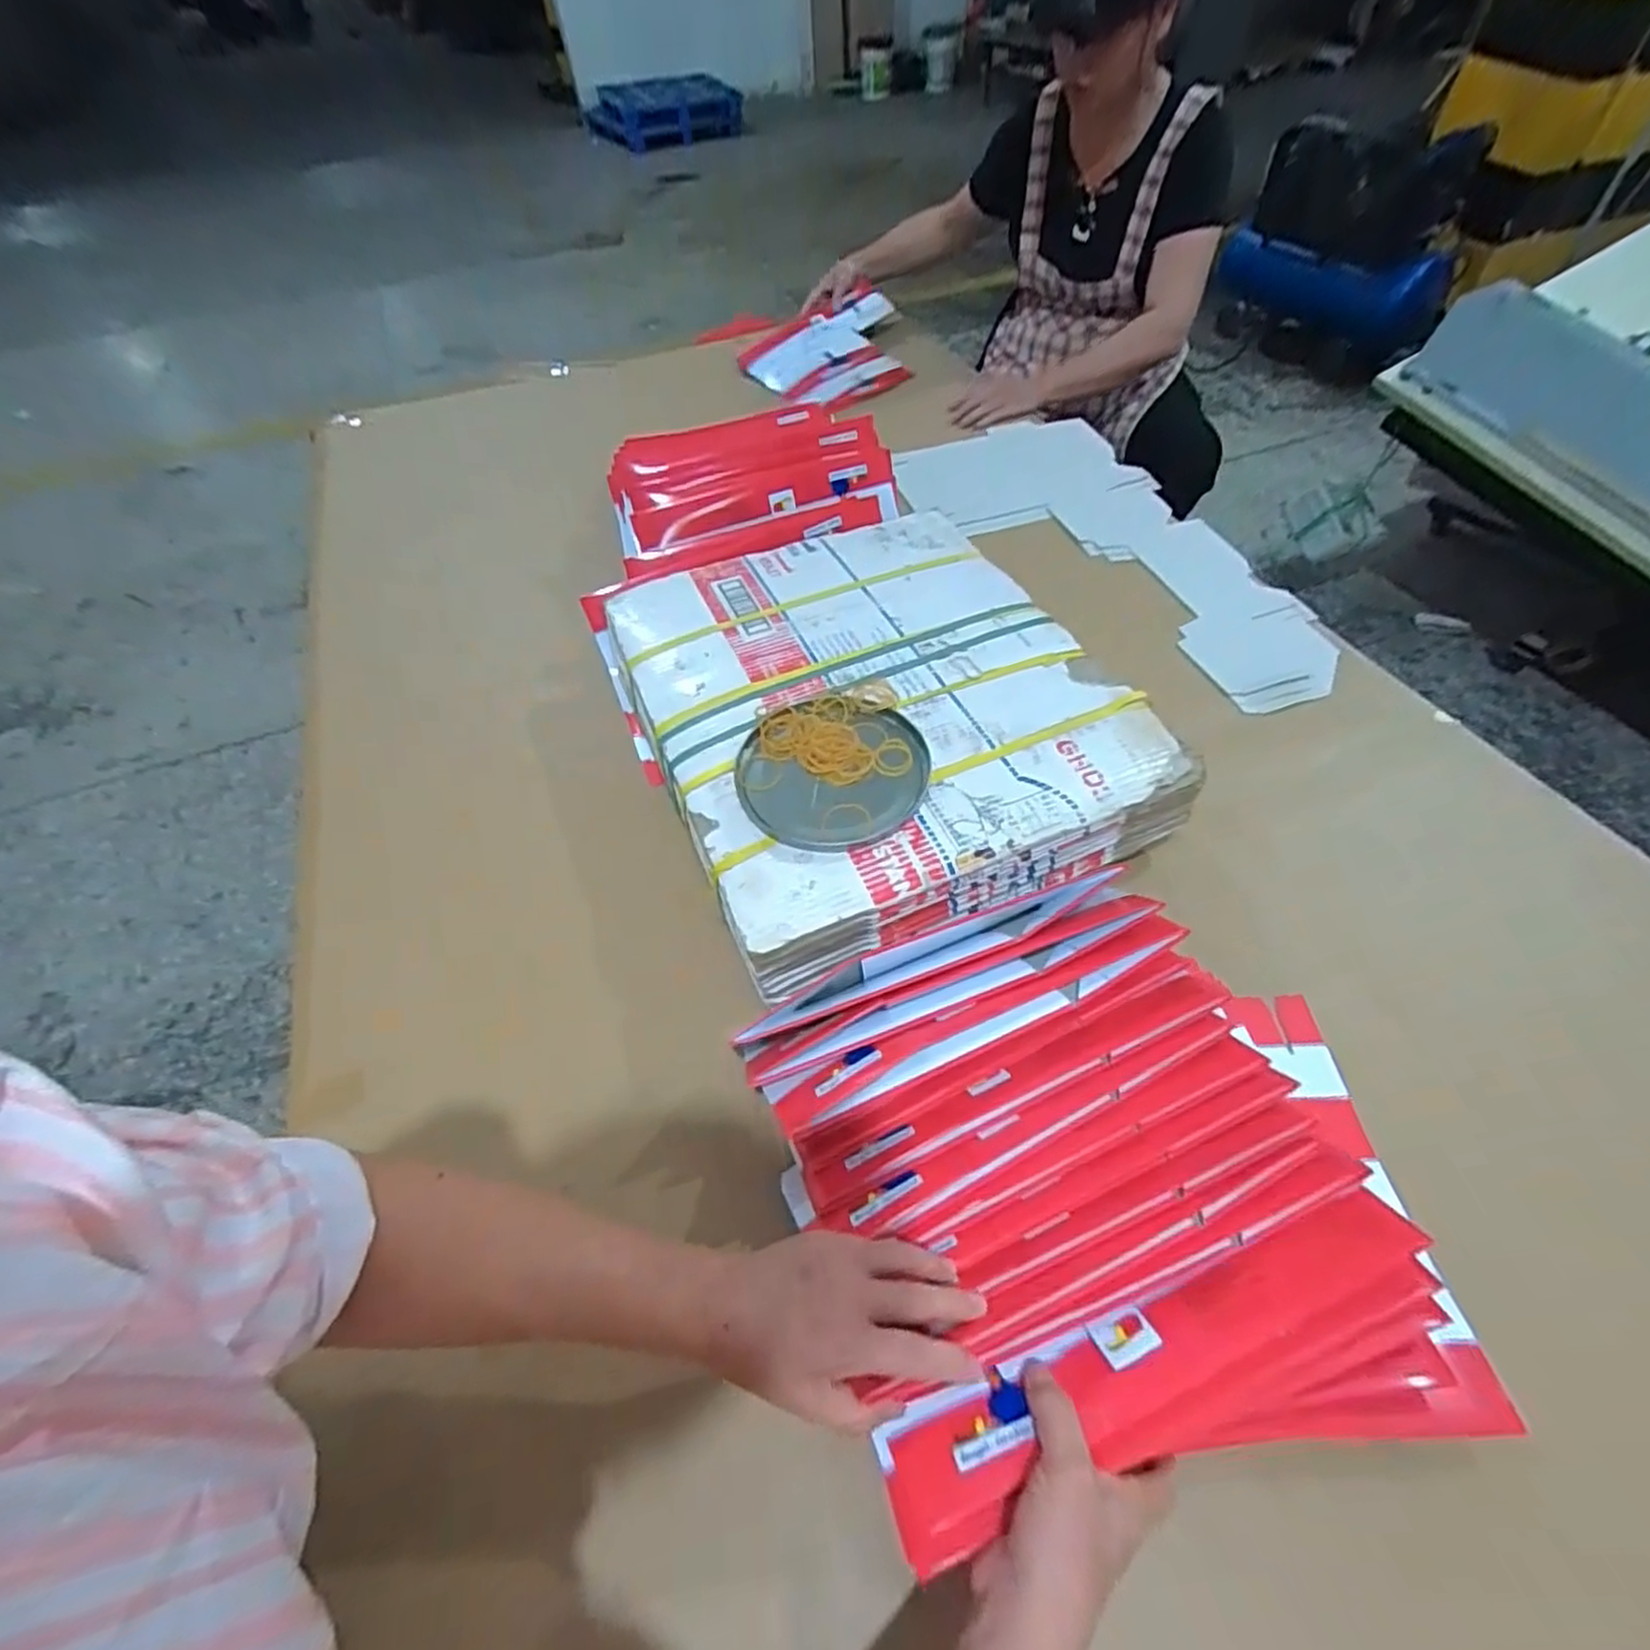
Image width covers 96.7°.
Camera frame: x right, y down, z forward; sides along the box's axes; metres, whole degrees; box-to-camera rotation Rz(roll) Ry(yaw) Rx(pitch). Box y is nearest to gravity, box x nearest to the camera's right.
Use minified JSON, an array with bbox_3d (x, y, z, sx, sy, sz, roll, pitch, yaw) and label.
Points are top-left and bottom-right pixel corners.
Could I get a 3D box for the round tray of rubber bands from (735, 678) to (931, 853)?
[{"bbox_3d":[0.007,-0.054,0.662,0.168,0.022,0.178,-1,52,1],"label":"round tray of rubber bands"}]

